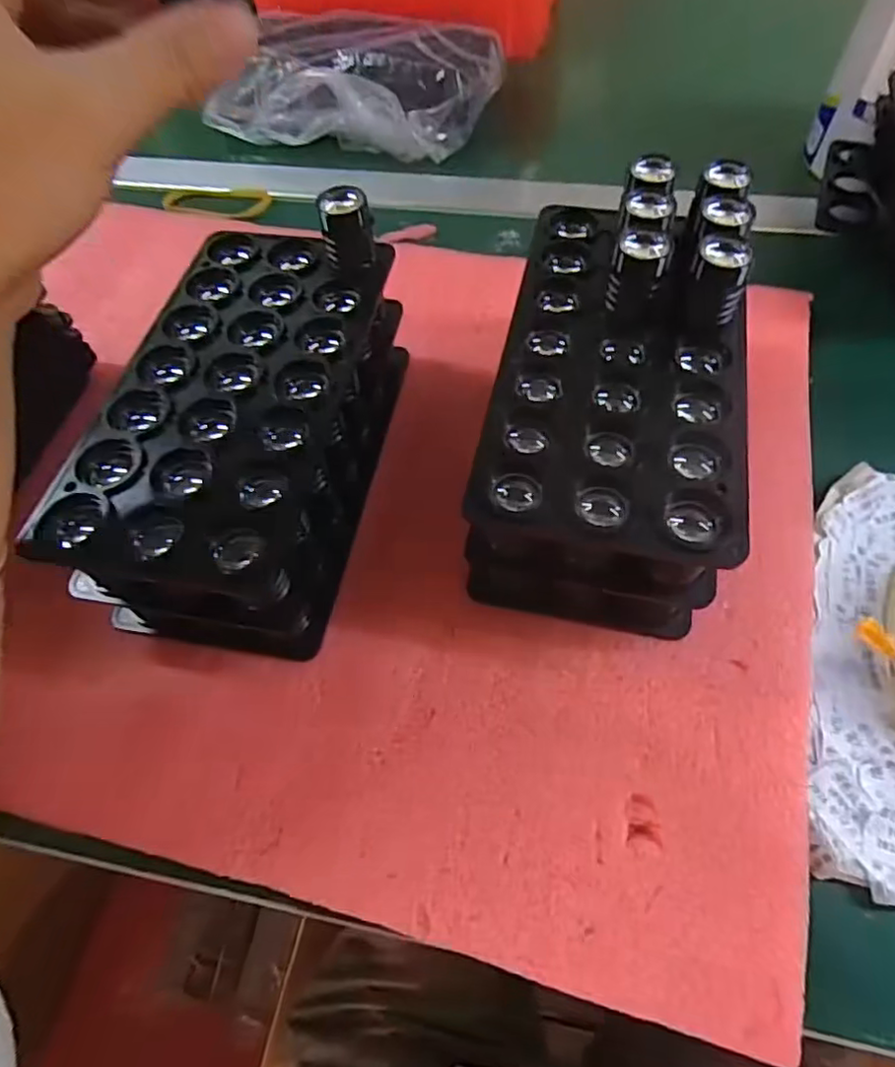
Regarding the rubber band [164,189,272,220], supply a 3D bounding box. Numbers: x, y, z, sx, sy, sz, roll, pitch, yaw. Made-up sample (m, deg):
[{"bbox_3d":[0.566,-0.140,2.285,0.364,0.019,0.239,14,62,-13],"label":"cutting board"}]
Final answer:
[{"bbox_3d":[-0.177,-0.255,0.467,0.081,0.006,0.031,6,70,0],"label":"rubber band"}]

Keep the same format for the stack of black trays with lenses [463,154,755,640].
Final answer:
[{"bbox_3d":[0.071,-0.064,0.272,0.100,0.099,0.187,6,60,7],"label":"stack of black trays with lenses"}]

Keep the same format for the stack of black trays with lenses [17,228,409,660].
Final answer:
[{"bbox_3d":[-0.088,-0.047,0.287,0.102,0.071,0.191,8,60,8],"label":"stack of black trays with lenses"}]

